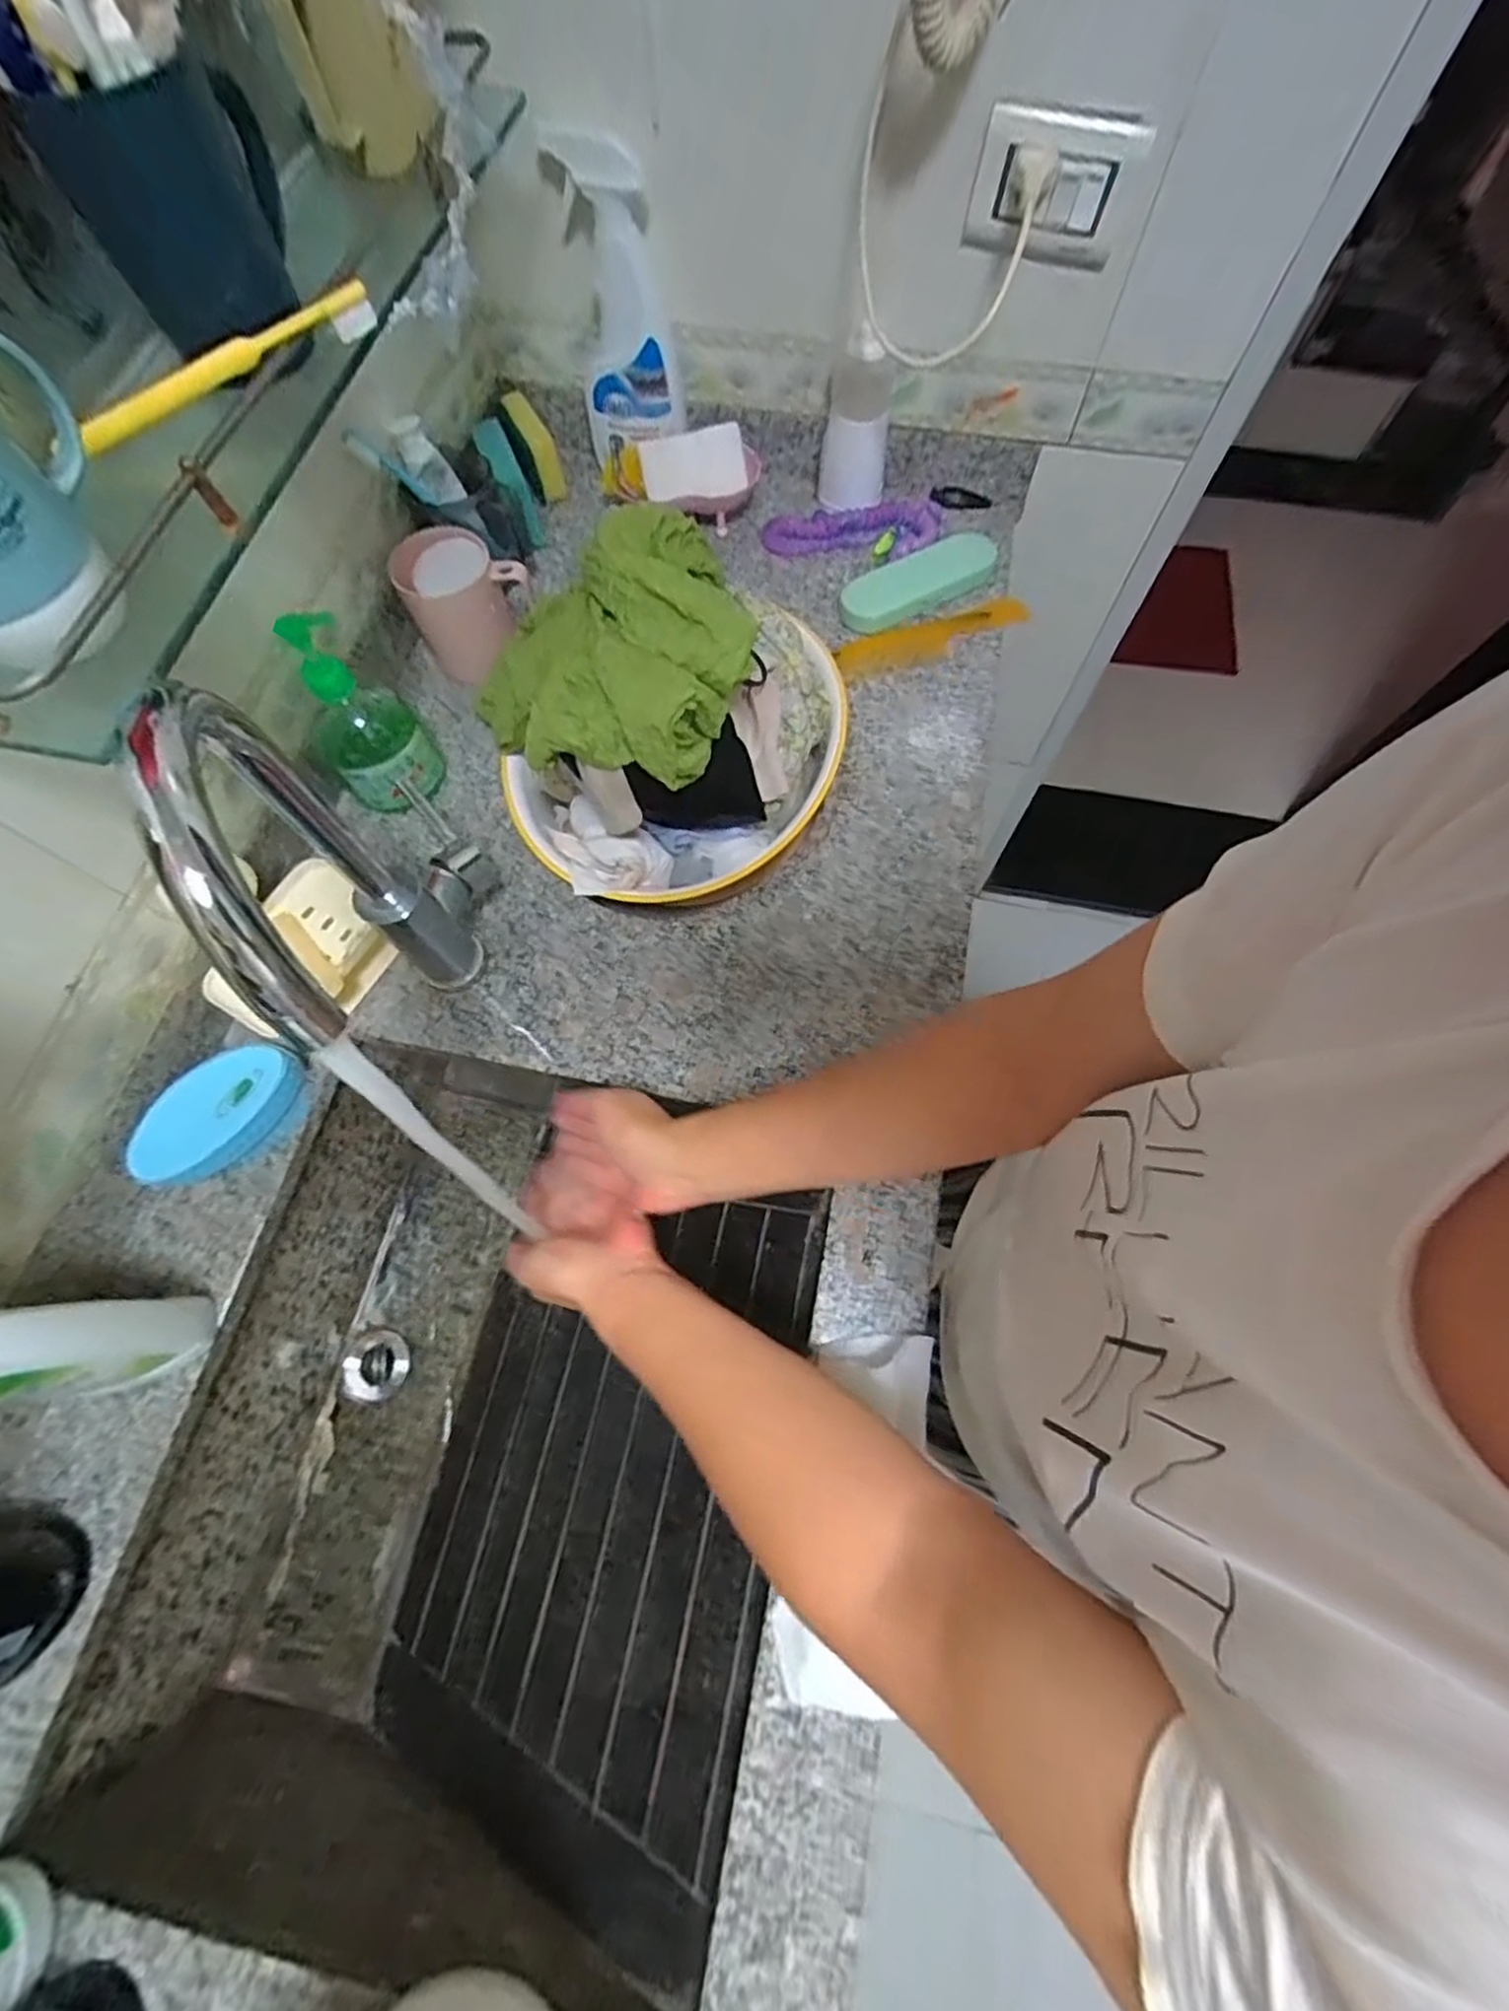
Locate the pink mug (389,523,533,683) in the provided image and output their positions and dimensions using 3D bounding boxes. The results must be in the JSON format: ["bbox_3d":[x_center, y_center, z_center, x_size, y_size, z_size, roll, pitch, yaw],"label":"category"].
[{"bbox_3d":[-0.256,-0.355,0.647,0.096,0.105,0.080,24,71,9],"label":"pink mug"}]

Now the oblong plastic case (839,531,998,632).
[{"bbox_3d":[0.166,-0.434,0.728,0.173,0.024,0.061,-26,71,-10],"label":"oblong plastic case"}]

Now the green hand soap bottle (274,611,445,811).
[{"bbox_3d":[-0.312,-0.223,0.570,0.078,0.154,0.061,-30,72,-11],"label":"green hand soap bottle"}]

